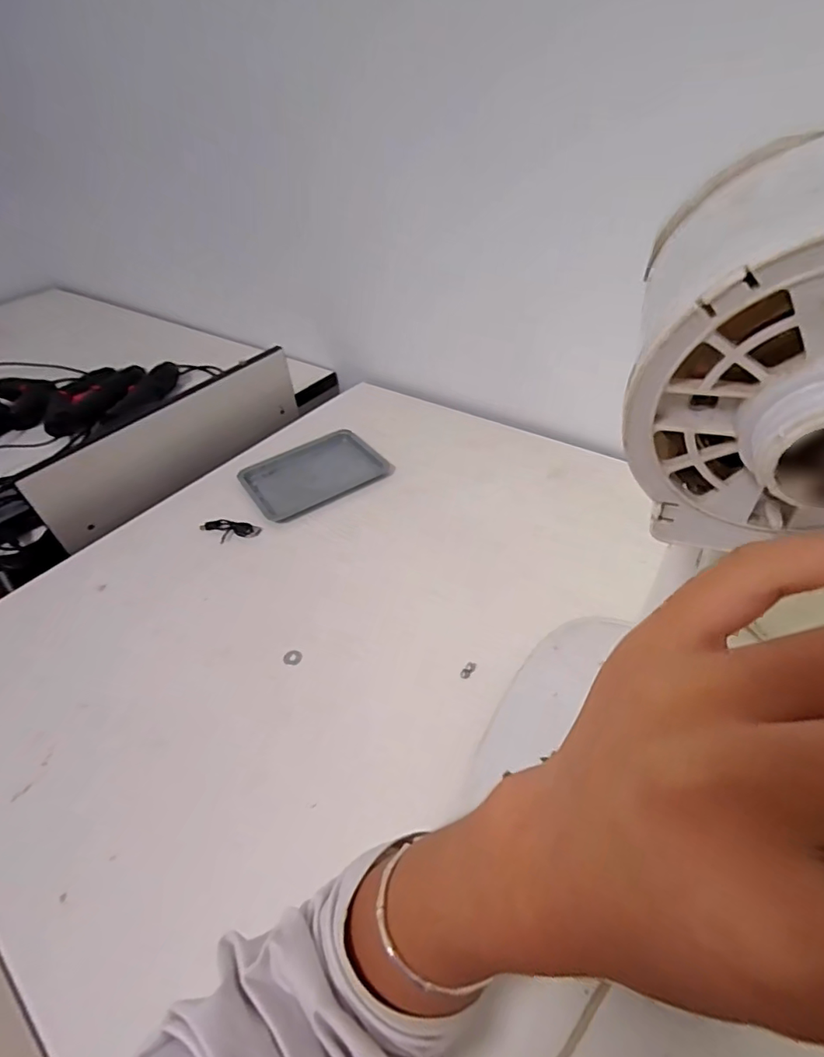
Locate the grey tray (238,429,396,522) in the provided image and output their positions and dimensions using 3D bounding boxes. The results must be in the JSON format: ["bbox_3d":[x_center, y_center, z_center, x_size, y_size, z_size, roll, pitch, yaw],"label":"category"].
[{"bbox_3d":[-0.128,-0.075,0.673,0.170,0.010,0.135,-26,45,-20],"label":"grey tray"}]

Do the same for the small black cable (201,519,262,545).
[{"bbox_3d":[-0.214,0.004,0.602,0.072,0.013,0.030,9,44,16],"label":"small black cable"}]

